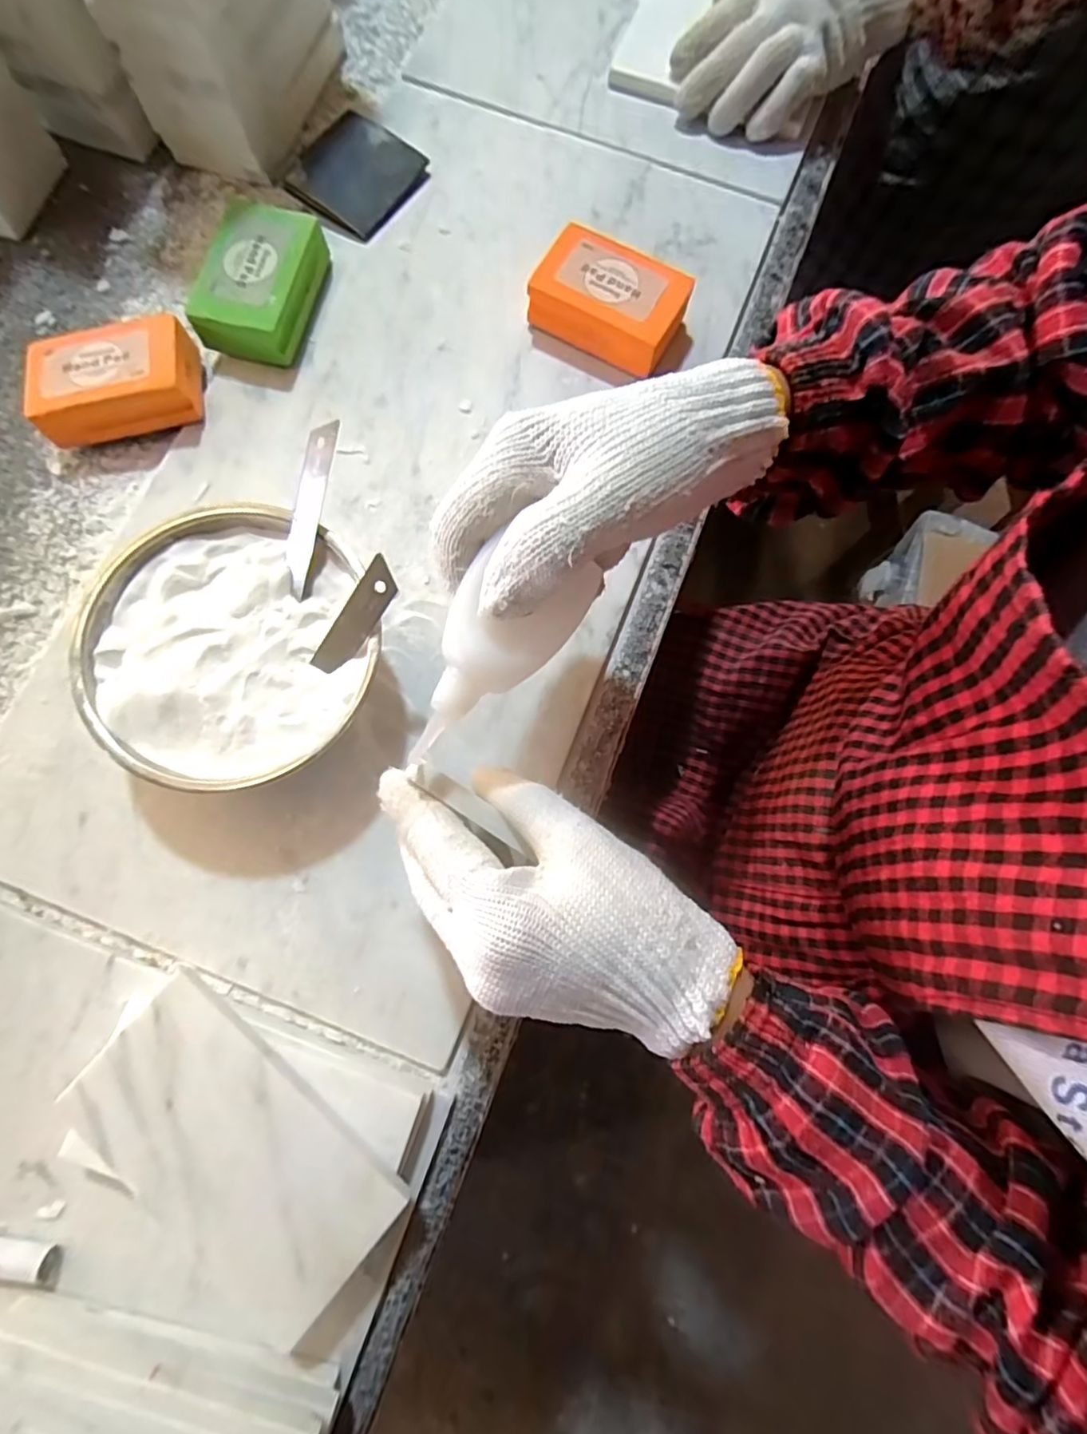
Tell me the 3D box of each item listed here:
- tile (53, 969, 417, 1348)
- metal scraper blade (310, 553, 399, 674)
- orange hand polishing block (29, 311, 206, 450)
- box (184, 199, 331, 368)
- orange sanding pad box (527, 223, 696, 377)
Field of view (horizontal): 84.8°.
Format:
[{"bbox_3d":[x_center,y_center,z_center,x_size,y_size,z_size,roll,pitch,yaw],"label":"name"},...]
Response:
[{"bbox_3d":[-0.140,0.194,0.267,0.146,0.005,0.072,41,76,6],"label":"tile"},{"bbox_3d":[-0.094,-0.047,0.298,0.018,0.004,0.069,42,117,0],"label":"metal scraper blade"},{"bbox_3d":[-0.267,-0.209,0.374,0.096,0.035,0.064,-14,77,-3],"label":"orange hand polishing block"},{"bbox_3d":[-0.182,-0.282,0.388,0.061,0.033,0.098,8,76,2],"label":"box"},{"bbox_3d":[0.045,-0.271,0.390,0.093,0.034,0.058,30,78,7],"label":"orange sanding pad box"}]

